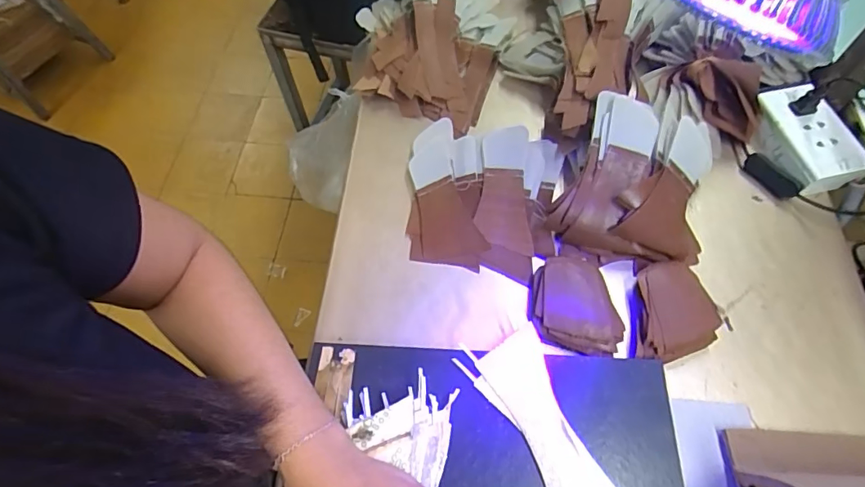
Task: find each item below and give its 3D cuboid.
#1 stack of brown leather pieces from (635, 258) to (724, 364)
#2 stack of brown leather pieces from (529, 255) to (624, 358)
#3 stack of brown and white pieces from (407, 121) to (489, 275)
[{"bbox_3d":[0.224,0.064,0.448,0.066,0.024,0.098,9,62,6],"label":"stack of brown leather pieces"},{"bbox_3d":[0.133,0.058,0.449,0.079,0.024,0.086,8,61,5],"label":"stack of brown leather pieces"},{"bbox_3d":[0.015,-0.058,0.521,0.077,0.022,0.171,1,61,1],"label":"stack of brown and white pieces"}]

